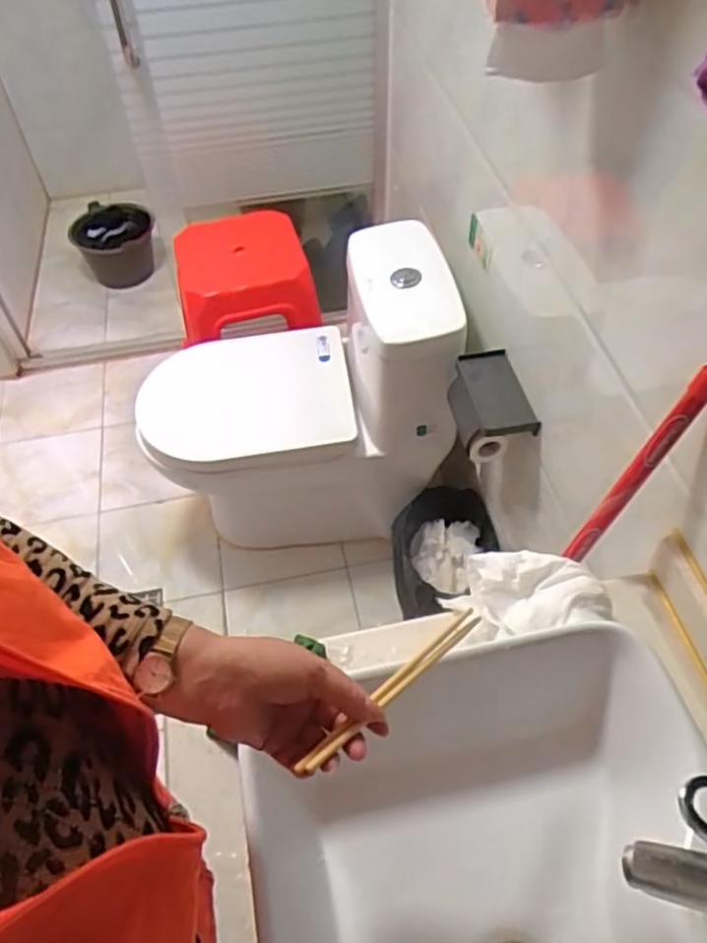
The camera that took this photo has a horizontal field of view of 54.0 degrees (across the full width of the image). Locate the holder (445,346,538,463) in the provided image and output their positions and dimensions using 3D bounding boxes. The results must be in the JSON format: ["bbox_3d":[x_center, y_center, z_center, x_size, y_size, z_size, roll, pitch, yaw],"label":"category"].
[{"bbox_3d":[0.208,-0.094,1.084,0.099,0.107,0.152,-11,52,-6],"label":"holder"}]

